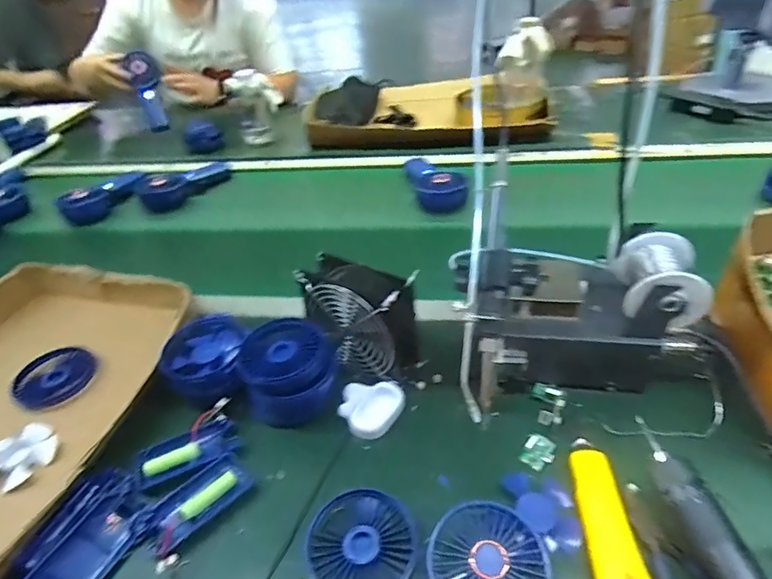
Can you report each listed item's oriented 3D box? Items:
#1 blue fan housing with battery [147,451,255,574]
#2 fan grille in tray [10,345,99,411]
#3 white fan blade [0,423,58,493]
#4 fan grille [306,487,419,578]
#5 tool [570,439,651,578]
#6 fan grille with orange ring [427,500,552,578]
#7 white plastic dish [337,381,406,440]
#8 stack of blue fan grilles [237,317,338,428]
[{"bbox_3d":[-0.166,0.189,0.432,0.050,0.014,0.096,22,46,32],"label":"blue fan housing with battery"},{"bbox_3d":[-0.381,0.103,0.567,0.081,0.026,0.084,21,46,31],"label":"fan grille in tray"},{"bbox_3d":[-0.368,0.168,0.490,0.069,0.022,0.069,12,41,23],"label":"white fan blade"},{"bbox_3d":[-0.017,0.201,0.395,0.085,0.013,0.079,-4,38,3],"label":"fan grille"},{"bbox_3d":[0.170,0.185,0.379,0.043,0.022,0.156,-5,37,2],"label":"tool"},{"bbox_3d":[0.074,0.200,0.358,0.080,0.023,0.084,-27,42,-25],"label":"fan grille with orange ring"},{"bbox_3d":[-0.016,0.117,0.496,0.057,0.021,0.063,22,46,32],"label":"white plastic dish"},{"bbox_3d":[-0.099,0.083,0.504,0.091,0.055,0.103,-19,39,-15],"label":"stack of blue fan grilles"}]

